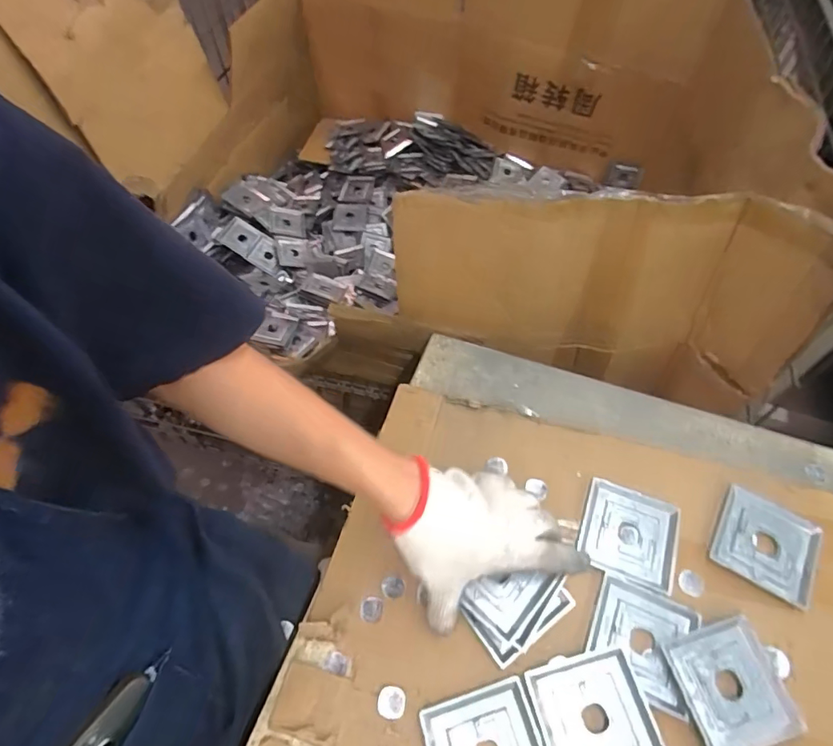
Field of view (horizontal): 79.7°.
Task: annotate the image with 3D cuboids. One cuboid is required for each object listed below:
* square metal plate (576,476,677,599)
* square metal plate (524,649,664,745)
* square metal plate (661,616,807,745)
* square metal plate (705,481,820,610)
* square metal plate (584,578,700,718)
[{"bbox_3d":[0.215,0.163,0.505,0.090,0.005,0.090,19,59,11],"label":"square metal plate"},{"bbox_3d":[0.149,0.289,0.416,0.089,0.010,0.089,-12,58,-8],"label":"square metal plate"},{"bbox_3d":[0.271,0.270,0.430,0.088,0.008,0.089,-11,58,-7],"label":"square metal plate"},{"bbox_3d":[0.350,0.171,0.498,0.092,0.004,0.092,29,62,17],"label":"square metal plate"},{"bbox_3d":[0.205,0.242,0.454,0.088,0.008,0.089,23,60,14],"label":"square metal plate"}]

